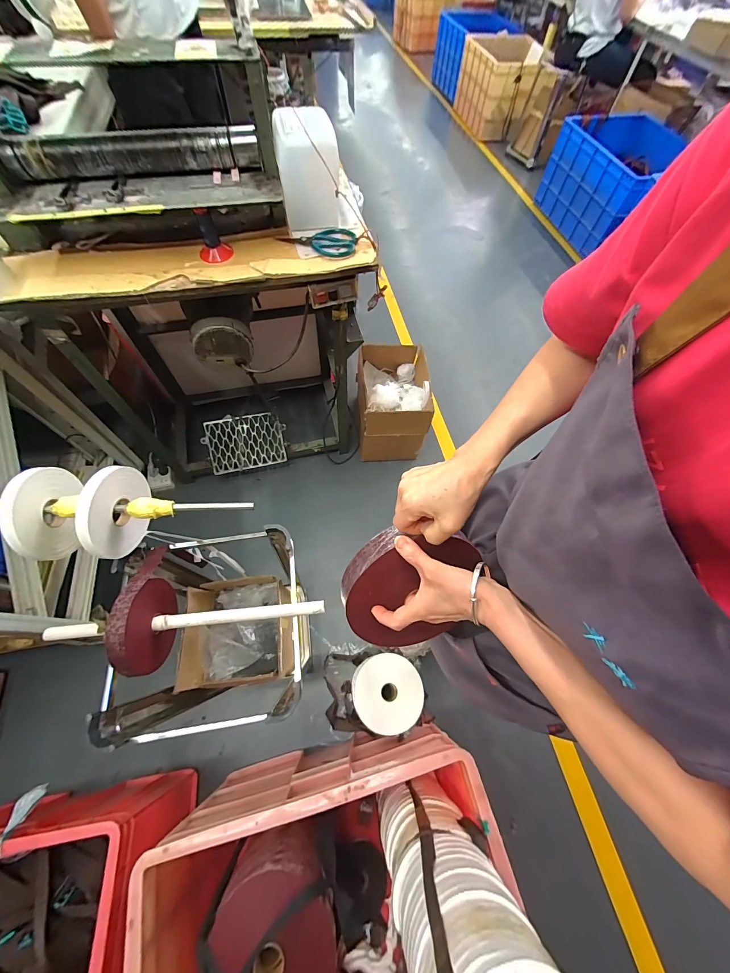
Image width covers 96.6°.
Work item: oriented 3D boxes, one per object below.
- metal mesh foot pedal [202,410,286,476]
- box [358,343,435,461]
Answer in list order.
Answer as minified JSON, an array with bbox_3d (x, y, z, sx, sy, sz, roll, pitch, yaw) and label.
[{"bbox_3d":[-0.473,-0.176,1.294,0.293,0.014,0.206,-12,97,-8],"label":"metal mesh foot pedal"},{"bbox_3d":[0.122,-0.346,1.372,0.291,0.299,0.387,-2,63,-4],"label":"box"}]

